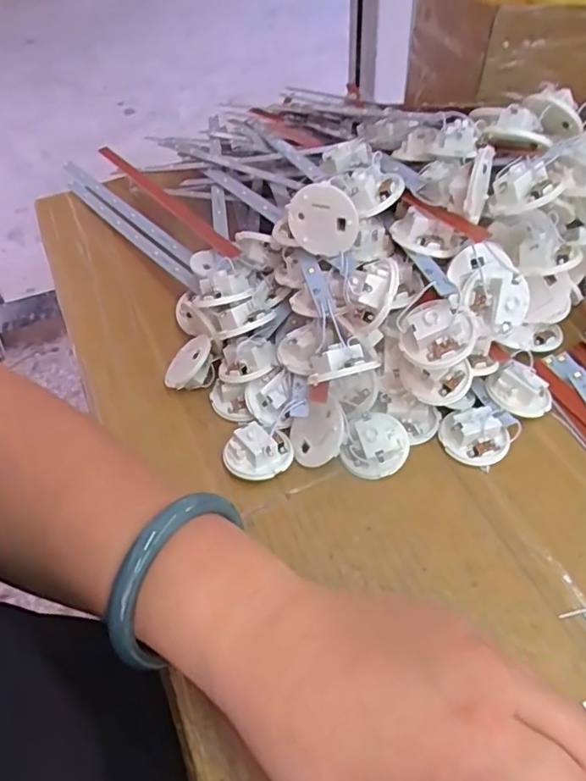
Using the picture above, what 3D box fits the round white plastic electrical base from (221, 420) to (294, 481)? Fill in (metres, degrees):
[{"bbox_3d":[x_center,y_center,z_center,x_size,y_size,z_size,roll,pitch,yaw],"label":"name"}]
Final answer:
[{"bbox_3d":[-0.019,0.034,0.327,0.037,0.019,0.029,-6,51,-1],"label":"round white plastic electrical base"}]

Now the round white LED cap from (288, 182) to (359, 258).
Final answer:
[{"bbox_3d":[0.016,-0.090,0.315,0.037,0.039,0.007,26,43,8],"label":"round white LED cap"}]

